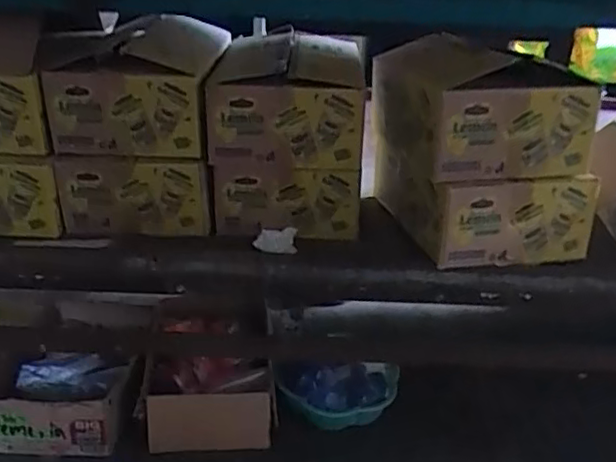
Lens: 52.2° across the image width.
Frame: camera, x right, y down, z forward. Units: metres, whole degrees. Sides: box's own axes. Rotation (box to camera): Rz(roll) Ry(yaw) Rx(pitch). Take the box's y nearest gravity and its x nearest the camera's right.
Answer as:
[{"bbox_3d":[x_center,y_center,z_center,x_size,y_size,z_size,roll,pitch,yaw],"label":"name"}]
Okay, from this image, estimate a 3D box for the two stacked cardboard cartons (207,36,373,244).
[{"bbox_3d":[-0.031,-0.182,1.137,0.238,0.264,0.380,2,29,2],"label":"two stacked cardboard cartons"}]

